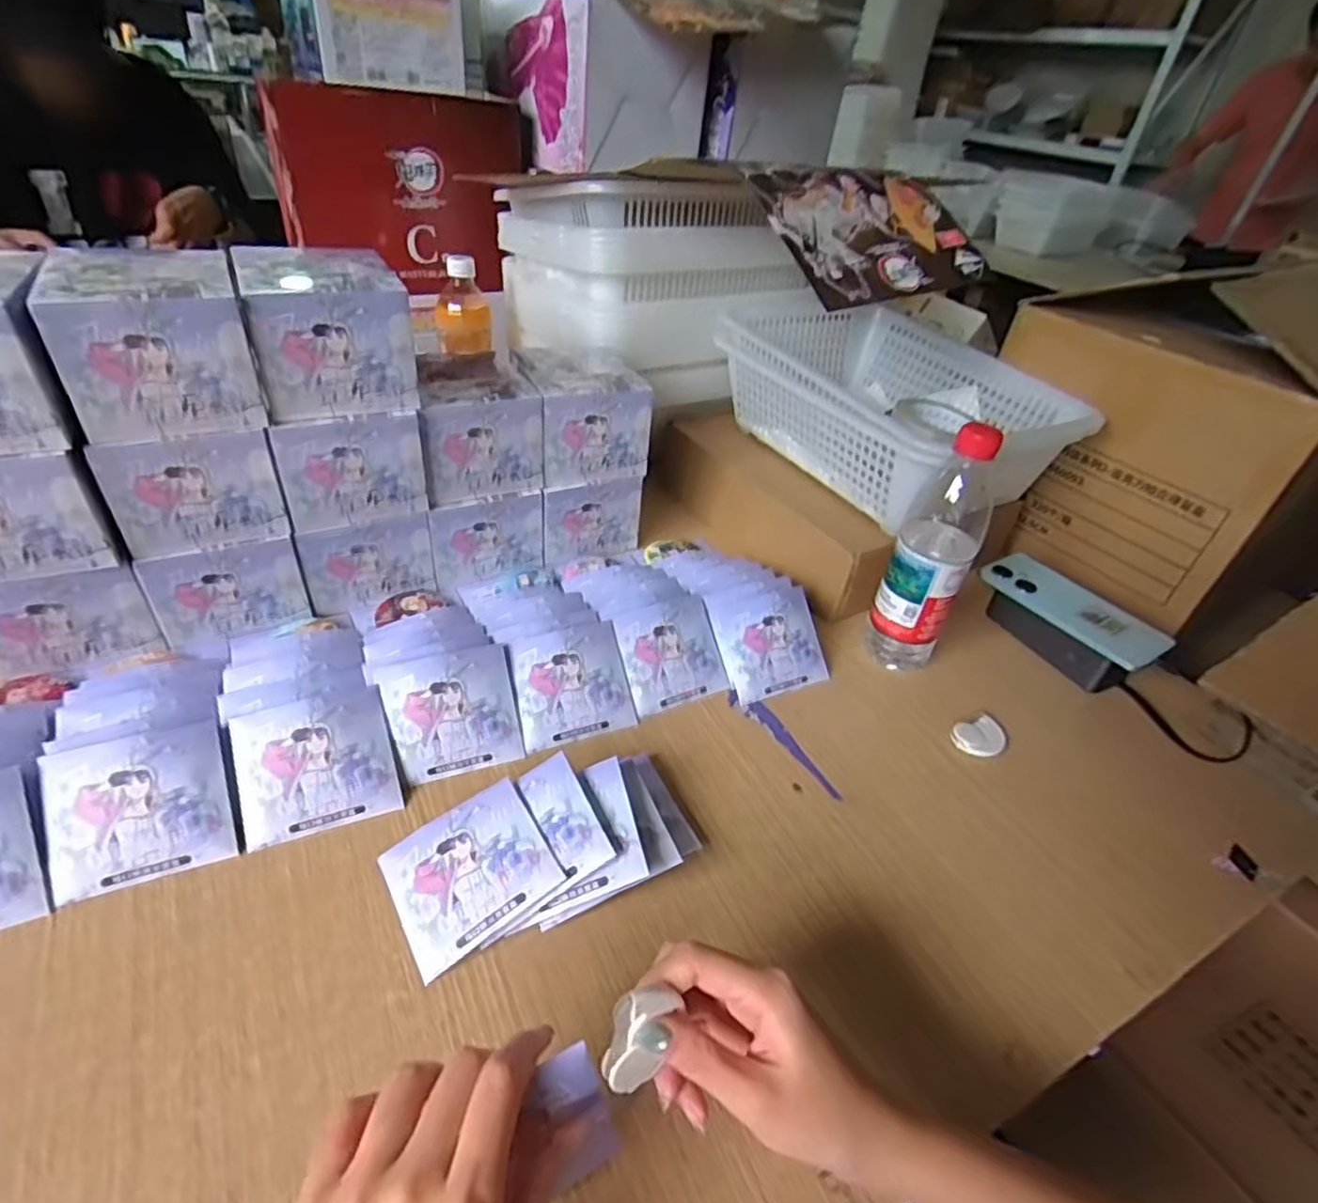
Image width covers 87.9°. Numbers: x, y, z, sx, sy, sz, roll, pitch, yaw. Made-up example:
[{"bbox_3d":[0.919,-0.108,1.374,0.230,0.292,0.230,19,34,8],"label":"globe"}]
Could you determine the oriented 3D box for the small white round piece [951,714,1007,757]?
[{"bbox_3d":[0.272,0.114,0.576,0.049,0.011,0.036,-15,43,-26],"label":"small white round piece"}]

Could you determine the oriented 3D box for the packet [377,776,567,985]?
[{"bbox_3d":[-0.117,0.164,0.421,0.094,0.006,0.086,-32,52,-16],"label":"packet"}]

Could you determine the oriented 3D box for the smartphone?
[{"bbox_3d":[0.396,0.004,0.653,0.069,0.012,0.159,-31,52,-22],"label":"smartphone"}]

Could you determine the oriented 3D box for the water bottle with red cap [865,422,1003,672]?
[{"bbox_3d":[0.237,-0.042,0.589,0.065,0.223,0.061,21,40,17],"label":"water bottle with red cap"}]

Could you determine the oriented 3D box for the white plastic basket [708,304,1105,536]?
[{"bbox_3d":[0.251,-0.211,0.757,0.256,0.112,0.338,-16,44,-28],"label":"white plastic basket"}]

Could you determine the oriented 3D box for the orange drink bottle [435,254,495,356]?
[{"bbox_3d":[-0.227,-0.342,0.798,0.053,0.103,0.051,19,39,14],"label":"orange drink bottle"}]

